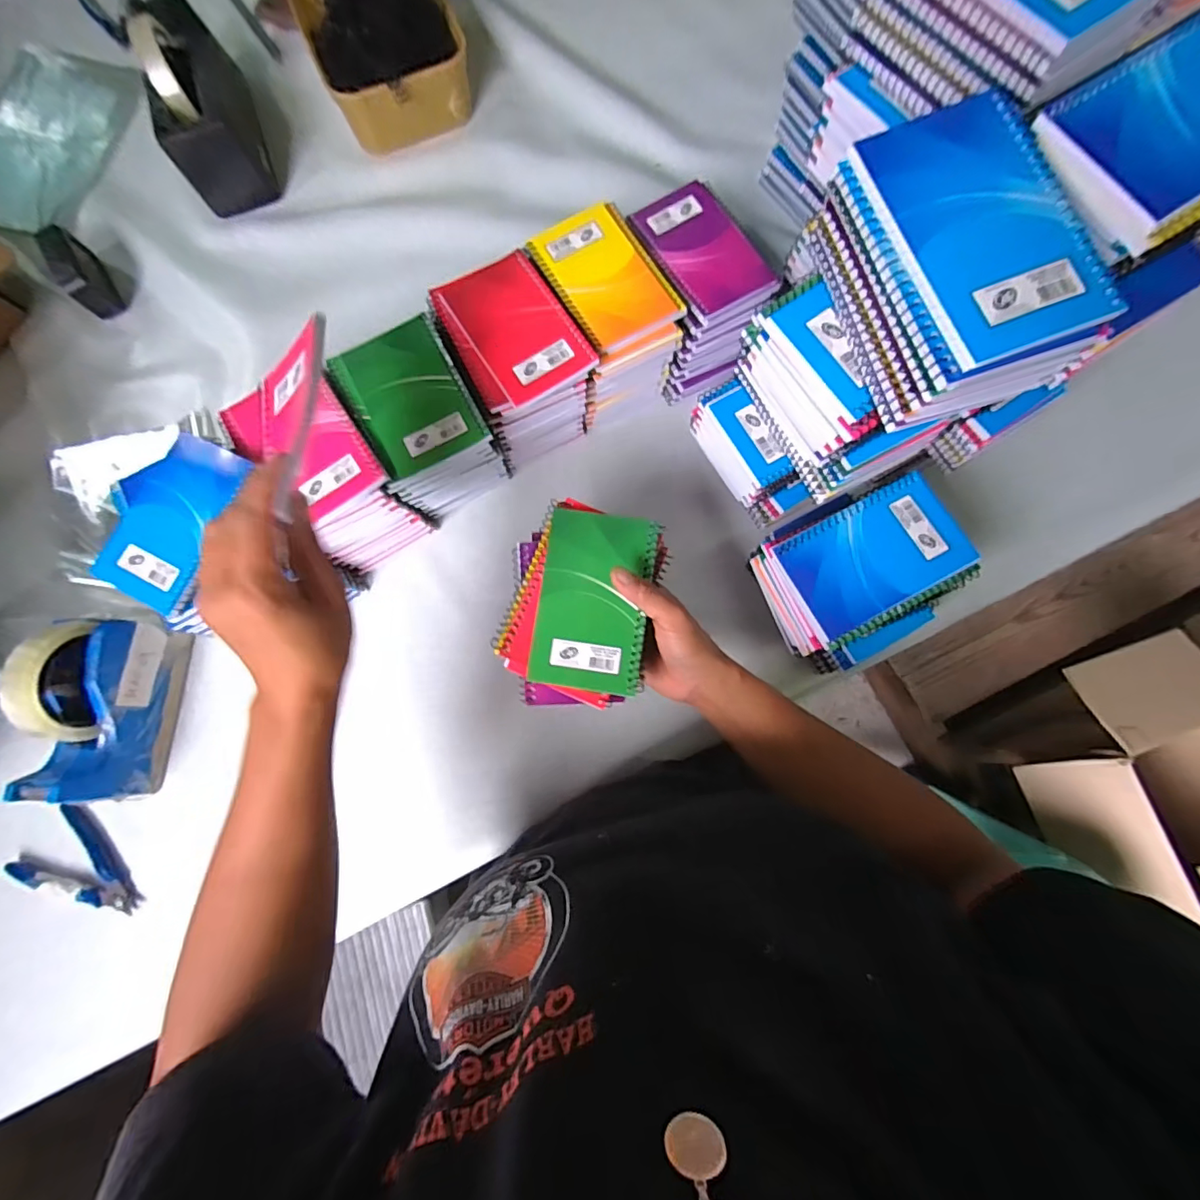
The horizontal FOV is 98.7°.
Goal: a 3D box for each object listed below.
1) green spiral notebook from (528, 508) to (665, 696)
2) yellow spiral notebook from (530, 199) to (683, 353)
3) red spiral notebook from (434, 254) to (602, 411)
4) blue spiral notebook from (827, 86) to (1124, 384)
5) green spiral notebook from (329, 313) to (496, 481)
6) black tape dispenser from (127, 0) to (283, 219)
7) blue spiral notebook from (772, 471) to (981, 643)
[{"bbox_3d":[-0.004,0.001,0.381,0.081,0.014,0.128,6,81,3],"label":"green spiral notebook"},{"bbox_3d":[0.005,-0.284,0.450,0.089,0.012,0.128,-28,81,-3],"label":"yellow spiral notebook"},{"bbox_3d":[-0.076,-0.230,0.437,0.096,0.009,0.127,-28,81,-3],"label":"red spiral notebook"},{"bbox_3d":[0.182,-0.177,0.249,0.090,0.012,0.129,-19,81,-1],"label":"blue spiral notebook"},{"bbox_3d":[-0.160,-0.169,0.426,0.091,0.010,0.126,-27,81,-3],"label":"green spiral notebook"},{"bbox_3d":[-0.442,-0.555,0.563,0.080,0.116,0.201,-22,81,-2],"label":"black tape dispenser"},{"bbox_3d":[0.207,-0.035,0.388,0.127,0.008,0.082,-29,81,-3],"label":"blue spiral notebook"}]

